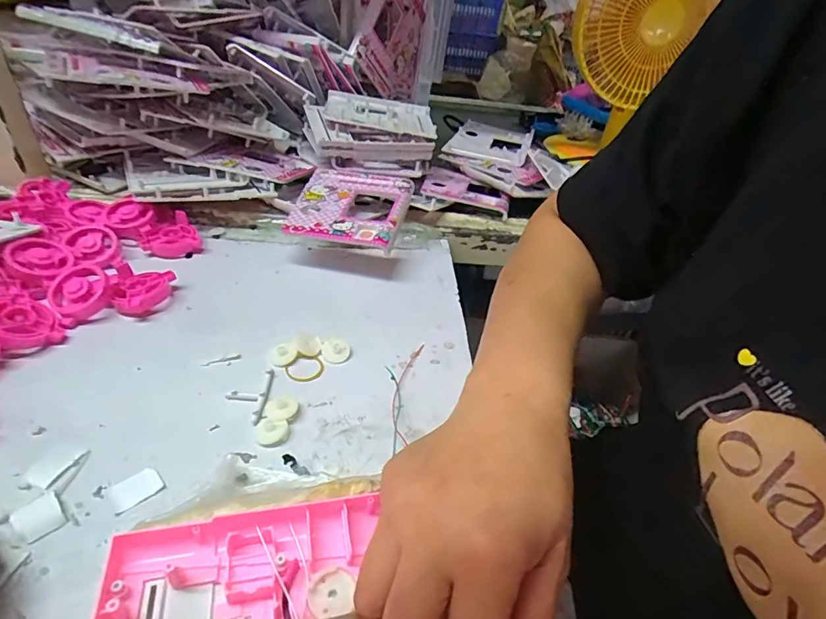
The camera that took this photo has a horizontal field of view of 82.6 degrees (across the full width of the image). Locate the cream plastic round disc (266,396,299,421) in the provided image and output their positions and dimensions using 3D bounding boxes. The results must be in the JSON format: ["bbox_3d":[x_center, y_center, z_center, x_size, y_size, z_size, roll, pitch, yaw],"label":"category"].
[{"bbox_3d":[-0.094,0.071,0.340,0.023,0.007,0.023,4,38,-3],"label":"cream plastic round disc"}]

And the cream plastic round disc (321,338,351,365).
[{"bbox_3d":[-0.064,0.034,0.393,0.023,0.005,0.025,4,38,-3],"label":"cream plastic round disc"}]

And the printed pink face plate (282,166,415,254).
[{"bbox_3d":[-0.066,-0.115,0.509,0.118,0.017,0.141,10,38,5],"label":"printed pink face plate"}]

